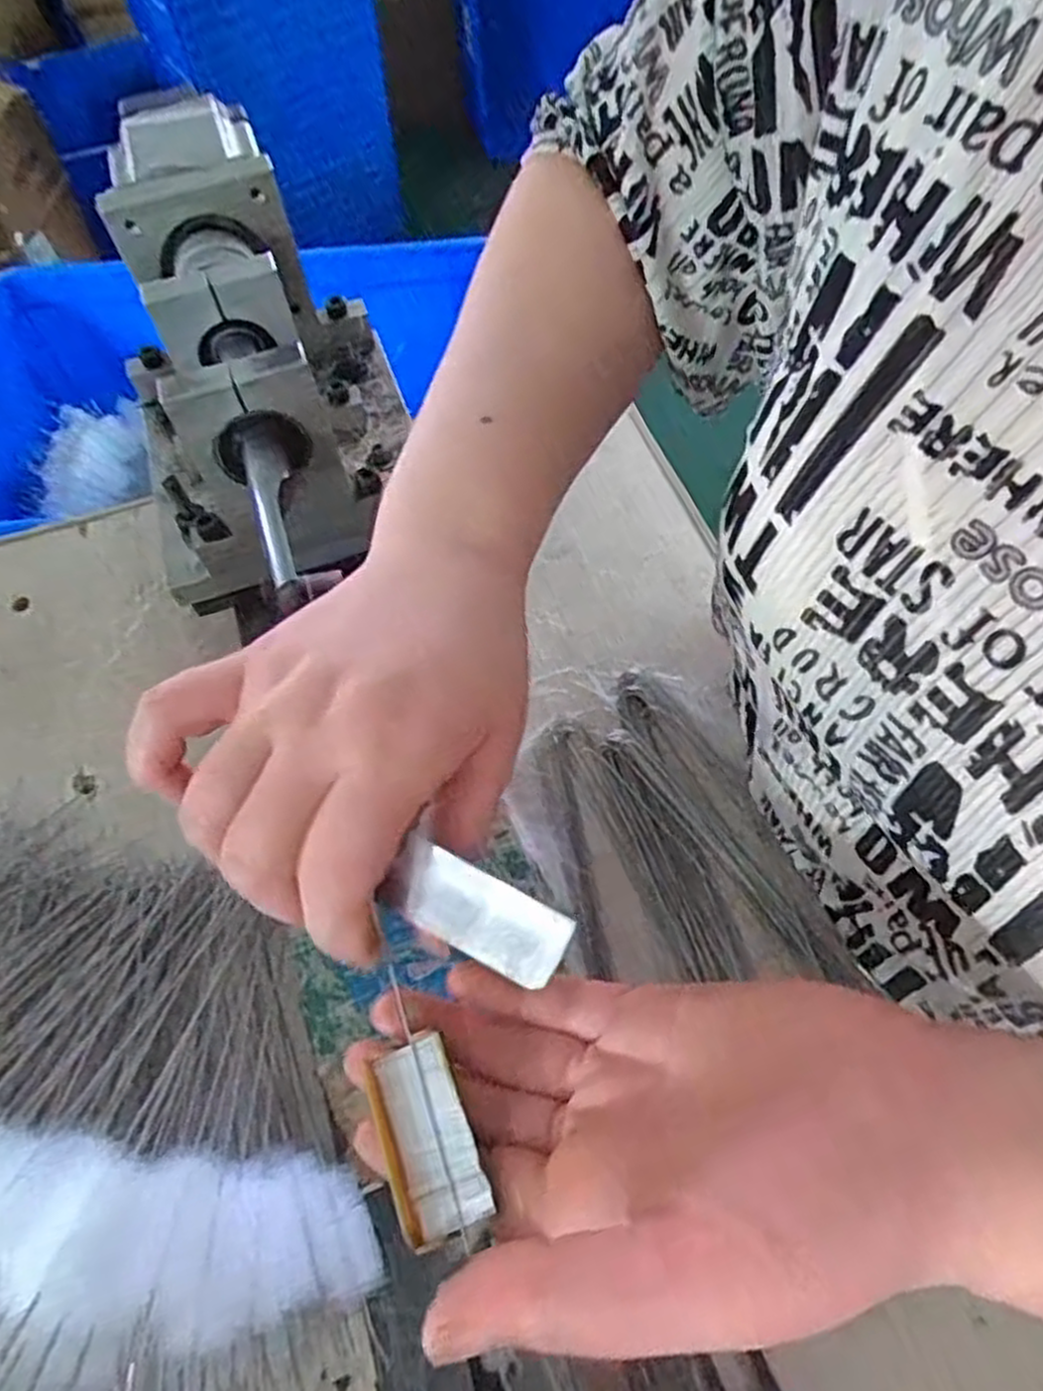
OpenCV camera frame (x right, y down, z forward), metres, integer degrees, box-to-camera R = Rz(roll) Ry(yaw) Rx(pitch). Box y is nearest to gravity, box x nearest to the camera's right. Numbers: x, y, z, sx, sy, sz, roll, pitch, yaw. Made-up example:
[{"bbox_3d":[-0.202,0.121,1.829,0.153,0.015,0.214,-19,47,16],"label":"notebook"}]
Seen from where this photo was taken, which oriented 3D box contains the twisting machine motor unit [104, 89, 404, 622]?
[{"bbox_3d":[-0.153,-0.199,0.426,0.138,0.115,0.252,-19,59,-8],"label":"twisting machine motor unit"}]

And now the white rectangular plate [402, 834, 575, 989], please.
[{"bbox_3d":[-0.012,0.061,0.223,0.050,0.004,0.023,25,100,6],"label":"white rectangular plate"}]

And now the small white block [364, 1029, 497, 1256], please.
[{"bbox_3d":[-0.026,0.118,0.211,0.023,0.006,0.045,-20,60,-8],"label":"small white block"}]

